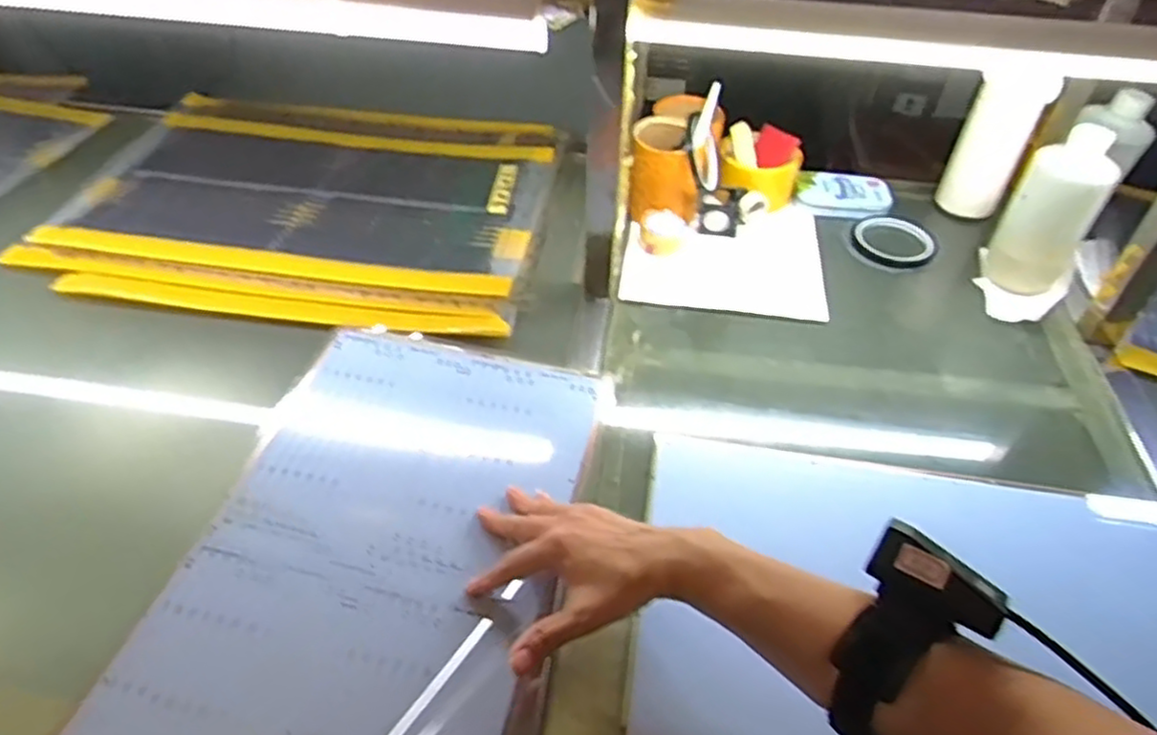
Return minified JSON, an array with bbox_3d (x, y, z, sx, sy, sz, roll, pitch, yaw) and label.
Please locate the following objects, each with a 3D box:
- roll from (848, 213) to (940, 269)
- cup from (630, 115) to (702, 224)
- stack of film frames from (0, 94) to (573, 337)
[{"bbox_3d":[0.361,-0.146,0.832,0.094,0.017,0.098,1,45,-1],"label":"roll"},{"bbox_3d":[0.103,-0.229,0.842,0.083,0.090,0.082,3,46,0],"label":"cup"},{"bbox_3d":[-0.309,-0.217,0.870,0.540,0.022,0.445,8,46,4],"label":"stack of film frames"}]

